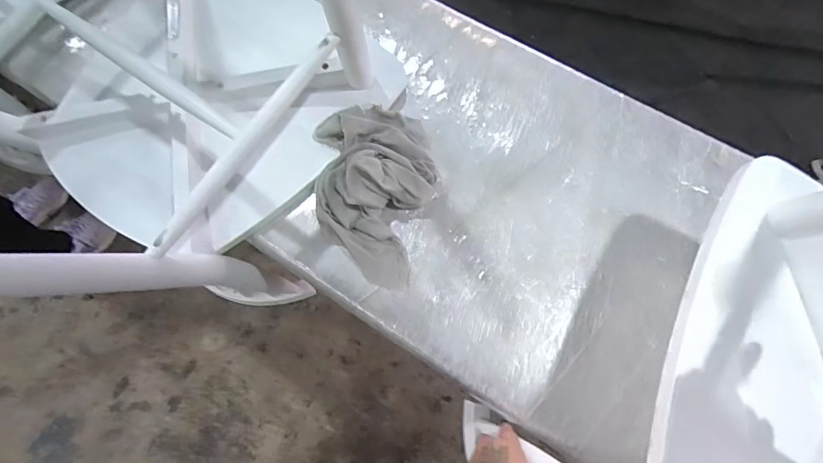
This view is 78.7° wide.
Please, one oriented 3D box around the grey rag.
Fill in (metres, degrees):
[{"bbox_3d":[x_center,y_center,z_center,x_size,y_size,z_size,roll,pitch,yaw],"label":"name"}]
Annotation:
[{"bbox_3d":[-0.046,-0.059,0.691,0.167,0.061,0.262,-4,68,0],"label":"grey rag"}]

